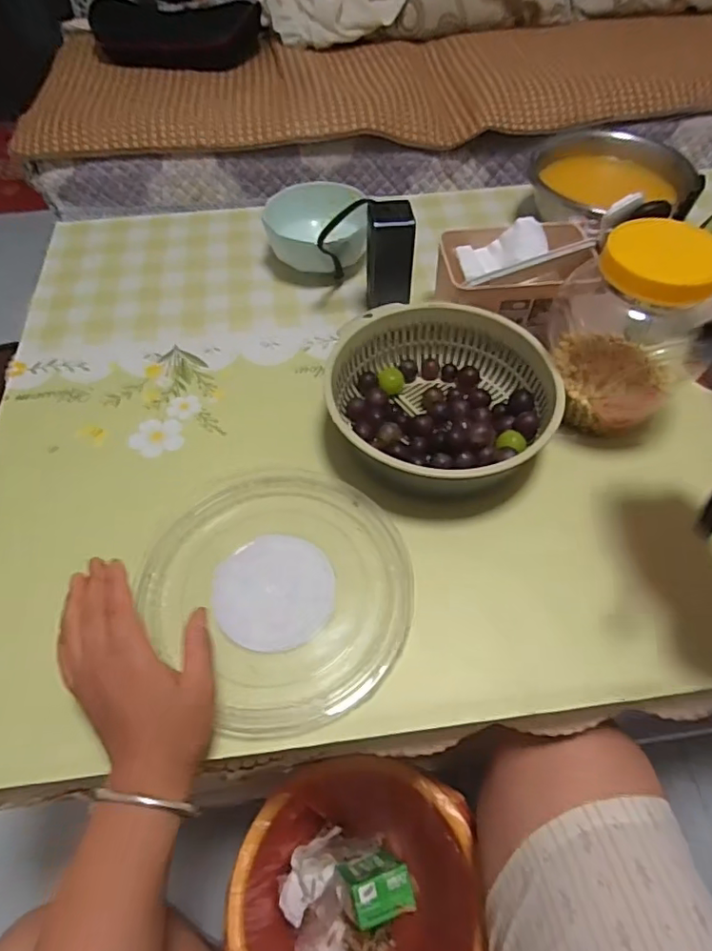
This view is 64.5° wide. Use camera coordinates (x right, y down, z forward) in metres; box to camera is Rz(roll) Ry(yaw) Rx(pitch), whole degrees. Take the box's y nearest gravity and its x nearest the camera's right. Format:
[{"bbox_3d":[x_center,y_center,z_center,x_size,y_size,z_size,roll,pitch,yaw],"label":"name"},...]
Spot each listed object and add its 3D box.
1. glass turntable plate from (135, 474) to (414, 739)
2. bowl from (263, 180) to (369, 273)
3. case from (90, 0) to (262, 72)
[{"bbox_3d":[-0.066,0.091,0.504,0.213,0.022,0.240,-39,63,-24],"label":"glass turntable plate"},{"bbox_3d":[-0.050,-0.318,0.748,0.131,0.083,0.121,0,55,0],"label":"bowl"},{"bbox_3d":[-0.417,-1.014,1.300,0.372,0.099,0.149,5,55,4],"label":"case"}]

